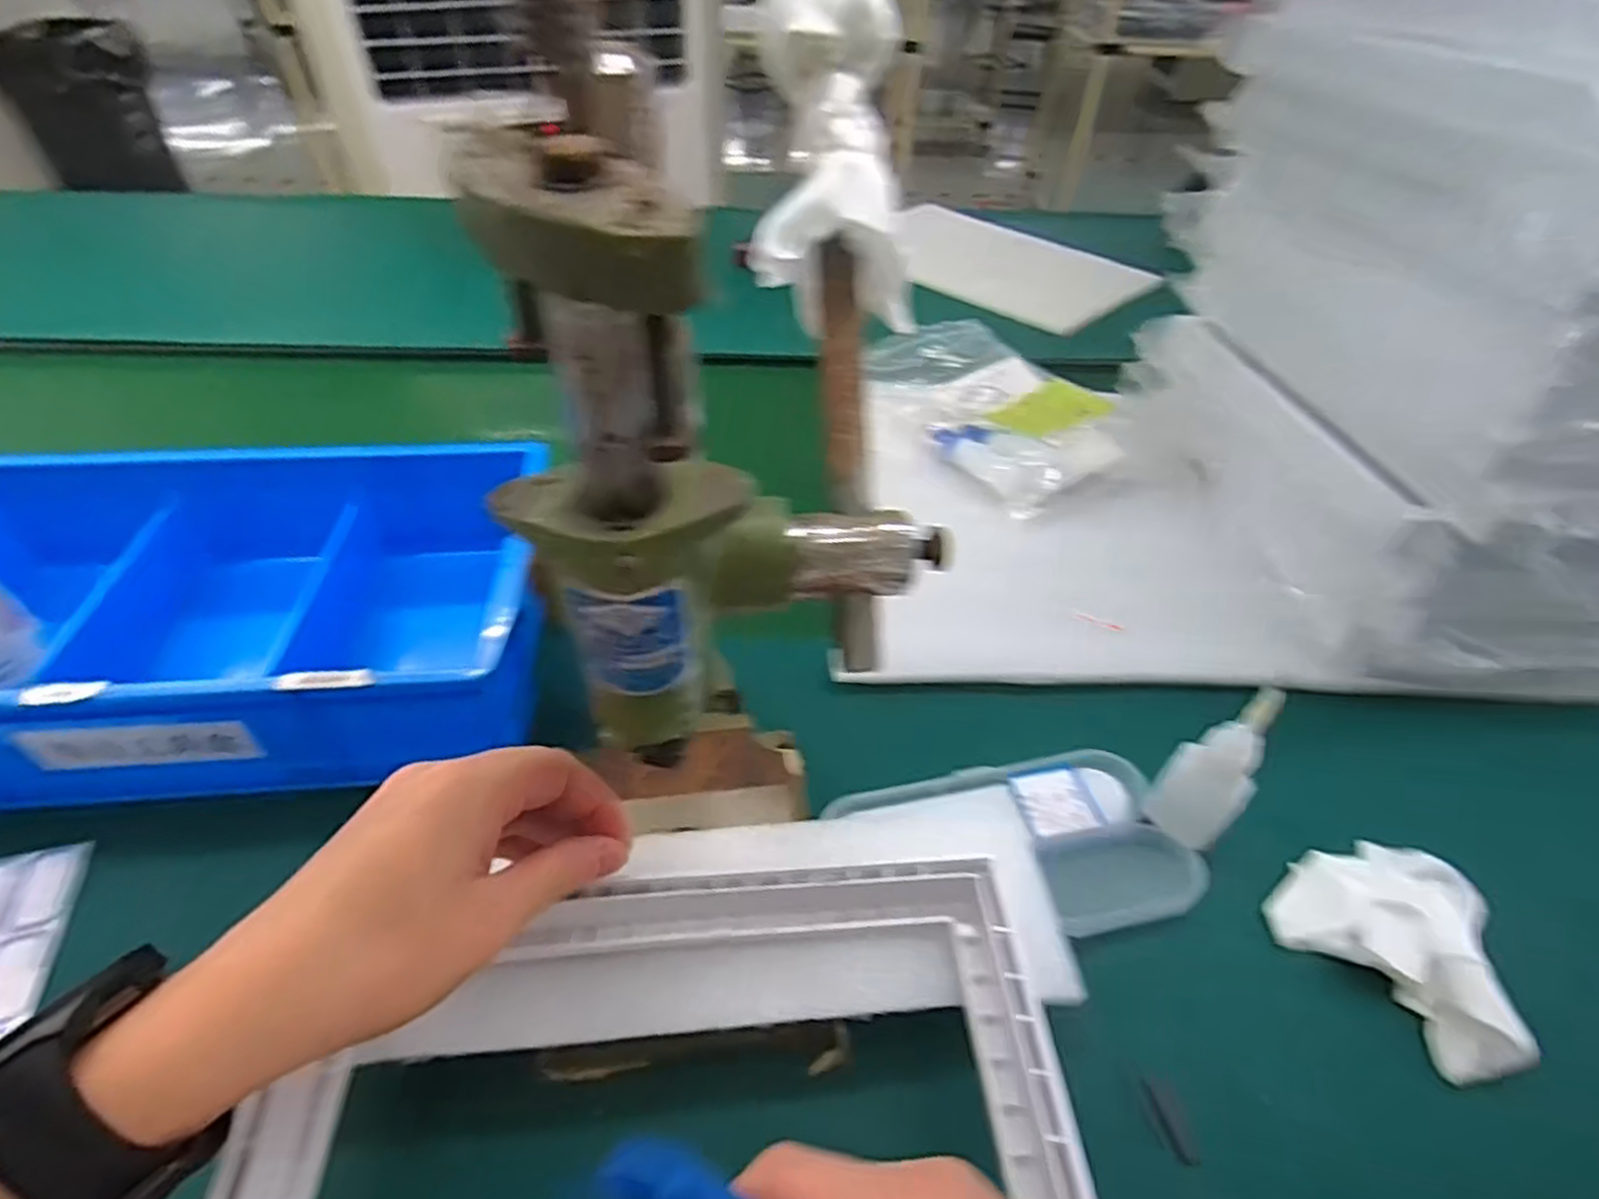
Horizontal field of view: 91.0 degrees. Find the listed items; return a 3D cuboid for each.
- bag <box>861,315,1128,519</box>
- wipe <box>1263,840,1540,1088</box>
[{"bbox_3d":[0.161,-0.167,0.673,0.149,0.044,0.272,-15,46,-16],"label":"bag"},{"bbox_3d":[0.289,0.153,0.369,0.092,0.029,0.099,-30,52,-28],"label":"wipe"}]

